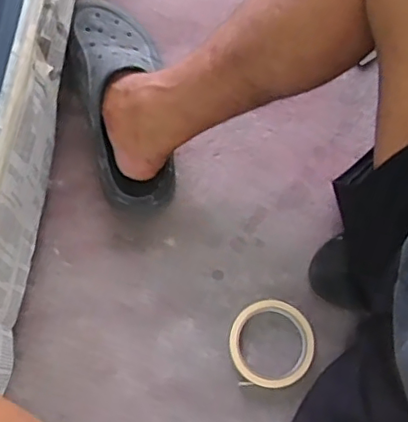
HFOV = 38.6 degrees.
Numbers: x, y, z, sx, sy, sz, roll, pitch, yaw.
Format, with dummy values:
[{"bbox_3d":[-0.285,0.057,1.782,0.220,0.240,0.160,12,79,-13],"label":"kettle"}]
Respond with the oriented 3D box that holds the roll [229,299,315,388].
[{"bbox_3d":[0.079,0.154,0.676,0.096,0.019,0.099,0,72,0],"label":"roll"}]

